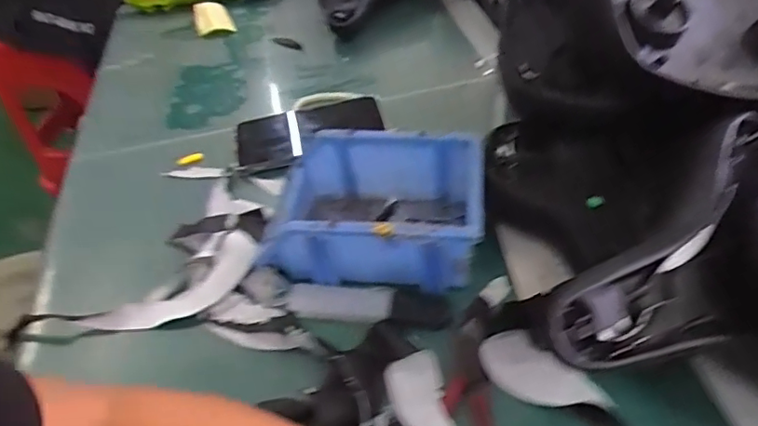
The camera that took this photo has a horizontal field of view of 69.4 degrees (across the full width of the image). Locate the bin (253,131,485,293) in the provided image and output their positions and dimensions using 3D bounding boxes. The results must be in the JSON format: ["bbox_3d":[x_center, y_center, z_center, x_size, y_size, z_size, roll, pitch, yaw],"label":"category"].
[{"bbox_3d":[-0.006,-0.006,0.454,0.165,0.070,0.116,4,48,11],"label":"bin"}]

